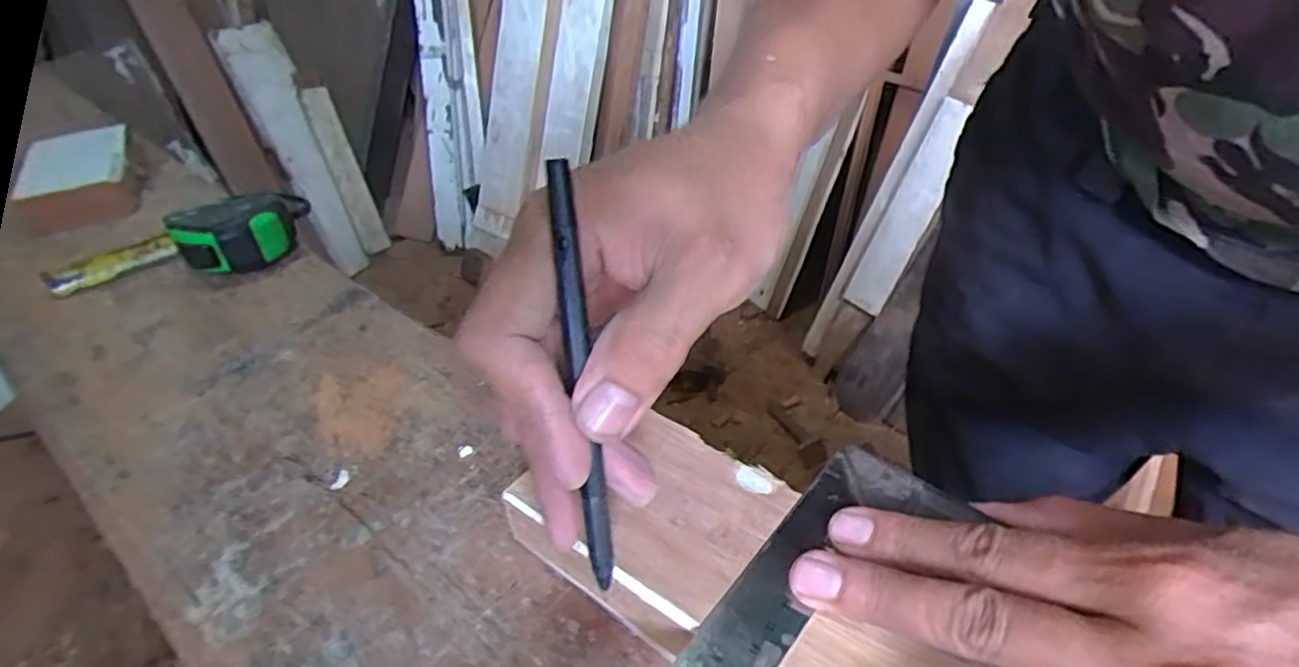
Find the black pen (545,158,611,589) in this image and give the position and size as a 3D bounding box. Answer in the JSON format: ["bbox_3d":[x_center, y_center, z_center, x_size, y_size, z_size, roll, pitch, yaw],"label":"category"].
[{"bbox_3d":[-0.020,0.017,0.212,0.007,0.135,0.010,-6,15,-2],"label":"black pen"}]

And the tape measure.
[{"bbox_3d":[-0.361,-0.073,0.544,0.174,0.044,0.086,-9,40,-6],"label":"tape measure"}]

